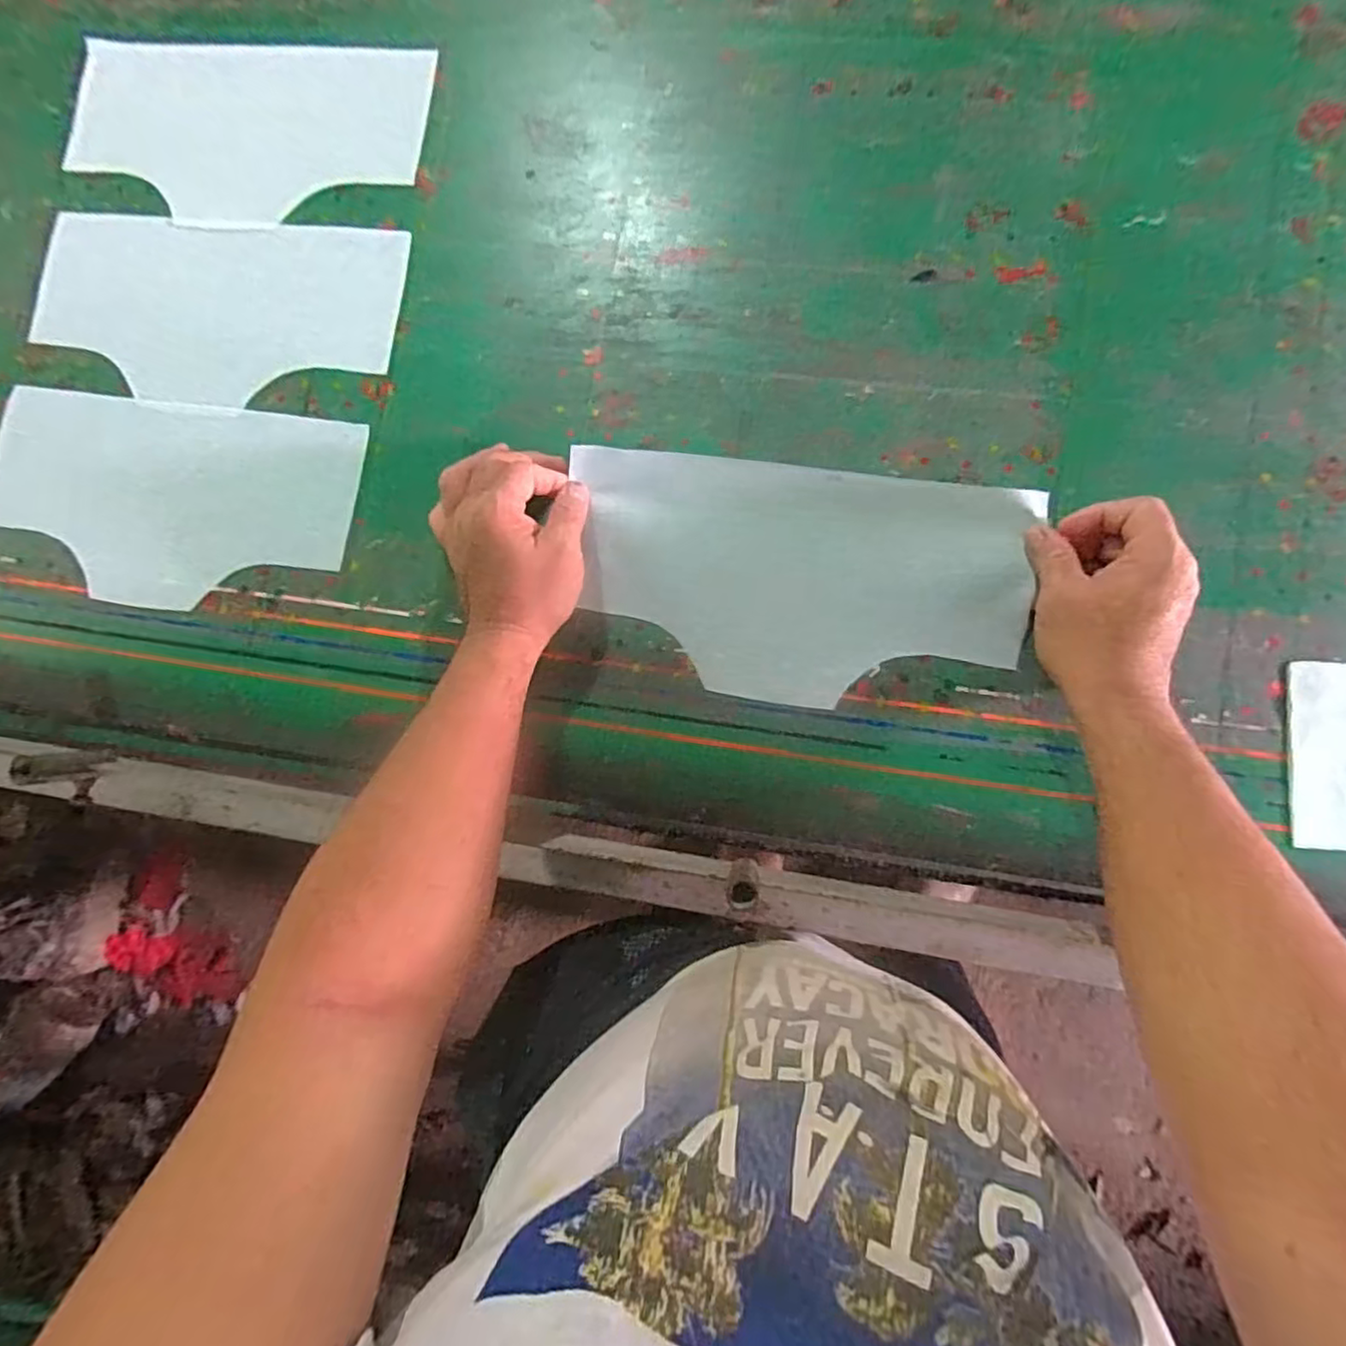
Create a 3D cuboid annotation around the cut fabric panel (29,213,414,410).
[{"bbox_3d":[-0.393,-0.303,0.566,0.340,0.011,0.155,9,87,10],"label":"cut fabric panel"}]

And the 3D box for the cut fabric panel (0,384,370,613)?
[{"bbox_3d":[-0.419,-0.140,0.554,0.328,0.011,0.165,9,87,7],"label":"cut fabric panel"}]

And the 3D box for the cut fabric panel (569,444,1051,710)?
[{"bbox_3d":[0.086,-0.063,0.471,0.306,0.035,0.159,7,83,7],"label":"cut fabric panel"}]

